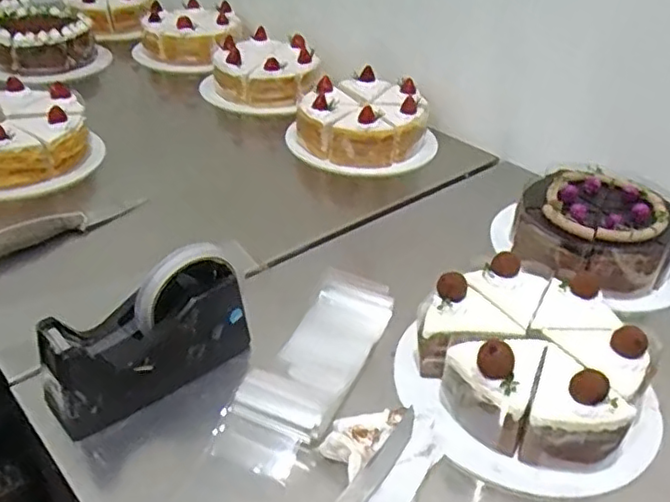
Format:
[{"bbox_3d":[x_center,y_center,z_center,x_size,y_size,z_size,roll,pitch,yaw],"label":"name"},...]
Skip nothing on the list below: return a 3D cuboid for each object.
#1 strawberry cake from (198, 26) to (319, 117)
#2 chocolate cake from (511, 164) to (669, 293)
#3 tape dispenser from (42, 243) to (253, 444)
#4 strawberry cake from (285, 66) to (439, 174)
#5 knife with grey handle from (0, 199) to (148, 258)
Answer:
[{"bbox_3d":[-0.125,-0.287,1.022,0.184,0.084,0.161,-1,36,-7],"label":"strawberry cake"},{"bbox_3d":[0.272,-0.018,0.661,0.162,0.059,0.191,20,39,22],"label":"chocolate cake"},{"bbox_3d":[-0.147,0.065,0.494,0.163,0.096,0.052,-21,42,-30],"label":"tape dispenser"},{"bbox_3d":[0.038,-0.179,0.871,0.181,0.079,0.161,31,44,33],"label":"strawberry cake"},{"bbox_3d":[-0.301,-0.031,0.701,0.185,0.030,0.025,-25,45,-34],"label":"knife with grey handle"}]

